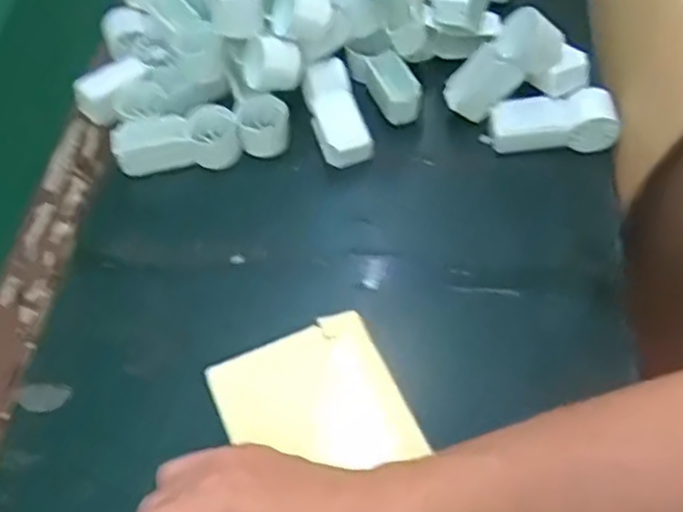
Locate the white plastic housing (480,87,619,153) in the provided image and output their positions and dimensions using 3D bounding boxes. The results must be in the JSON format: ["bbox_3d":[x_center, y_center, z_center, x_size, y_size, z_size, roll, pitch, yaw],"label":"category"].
[{"bbox_3d":[0.160,-0.104,0.549,0.092,0.042,0.035,-1,56,3],"label":"white plastic housing"}]

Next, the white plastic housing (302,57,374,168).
[{"bbox_3d":[-0.004,-0.110,0.556,0.037,0.025,0.085,-16,78,-8],"label":"white plastic housing"}]

